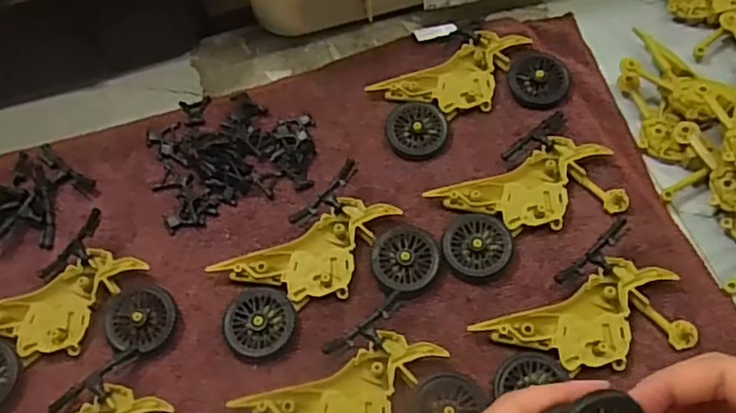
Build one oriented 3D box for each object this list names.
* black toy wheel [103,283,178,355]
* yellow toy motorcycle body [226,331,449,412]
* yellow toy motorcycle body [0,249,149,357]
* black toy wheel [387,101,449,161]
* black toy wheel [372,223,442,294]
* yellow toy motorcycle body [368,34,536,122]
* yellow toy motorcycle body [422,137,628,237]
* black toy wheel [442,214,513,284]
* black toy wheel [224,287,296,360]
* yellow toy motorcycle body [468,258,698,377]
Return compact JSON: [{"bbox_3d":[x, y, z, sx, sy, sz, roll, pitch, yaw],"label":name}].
[{"bbox_3d":[-0.120,0.059,0.344,0.035,0.011,0.035,-1,63,2],"label":"black toy wheel"},{"bbox_3d":[-0.008,0.095,0.319,0.097,0.010,0.046,-26,65,-10],"label":"yellow toy motorcycle body"},{"bbox_3d":[-0.166,0.056,0.348,0.098,0.010,0.045,-26,65,-10],"label":"yellow toy motorcycle body"},{"bbox_3d":[0.029,-0.046,0.392,0.035,0.009,0.033,-1,63,2],"label":"black toy wheel"},{"bbox_3d":[0.020,0.028,0.353,0.034,0.007,0.037,-1,63,2],"label":"black toy wheel"},{"bbox_3d":[0.058,-0.079,0.412,0.100,0.010,0.046,-27,65,-10],"label":"yellow toy motorcycle body"},{"bbox_3d":[0.090,-0.008,0.367,0.098,0.011,0.047,-14,63,-4],"label":"yellow toy motorcycle body"},{"bbox_3d":[0.060,0.021,0.355,0.036,0.006,0.037,-1,63,2],"label":"black toy wheel"},{"bbox_3d":[-0.056,0.061,0.342,0.035,0.009,0.036,-1,63,2],"label":"black toy wheel"},{"bbox_3d":[0.110,0.060,0.331,0.101,0.010,0.048,-16,63,-5],"label":"yellow toy motorcycle body"}]

